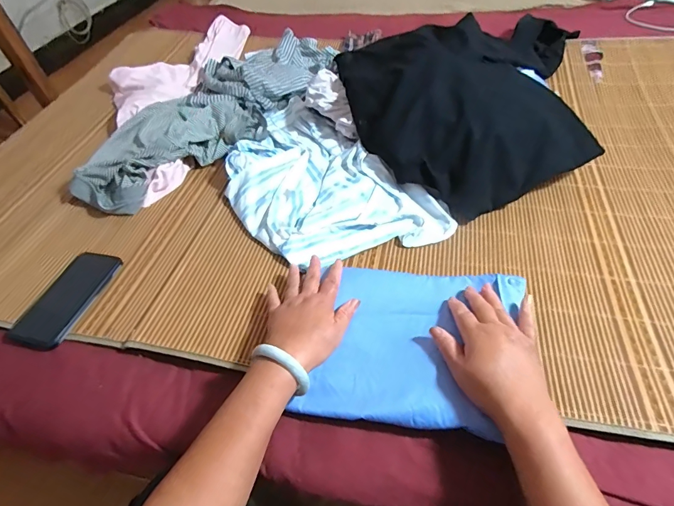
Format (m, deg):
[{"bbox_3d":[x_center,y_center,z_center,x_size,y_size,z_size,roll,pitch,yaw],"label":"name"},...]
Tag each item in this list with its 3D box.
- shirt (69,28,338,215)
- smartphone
[{"bbox_3d":[-0.244,-0.333,0.873,0.259,0.069,0.714,33,60,27],"label":"shirt"},{"bbox_3d":[-0.400,0.066,0.588,0.088,0.015,0.164,11,52,14],"label":"smartphone"}]

